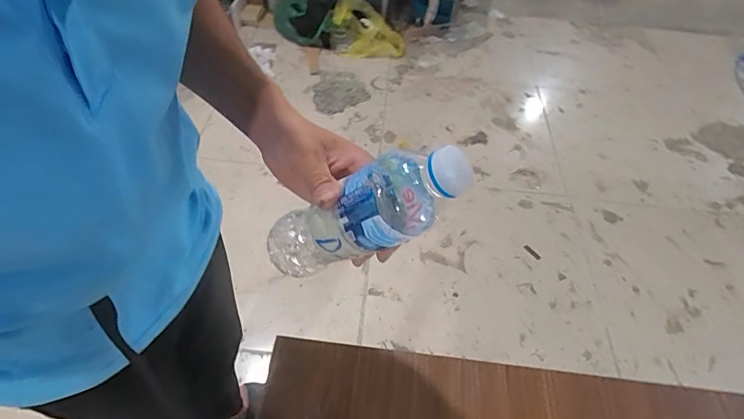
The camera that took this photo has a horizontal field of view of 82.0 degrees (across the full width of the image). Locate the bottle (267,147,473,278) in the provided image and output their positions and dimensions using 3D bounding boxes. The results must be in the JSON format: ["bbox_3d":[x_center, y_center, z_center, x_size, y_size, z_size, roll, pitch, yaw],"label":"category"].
[{"bbox_3d":[-0.007,0.004,0.319,0.167,0.061,0.065,-26,51,9],"label":"bottle"}]

